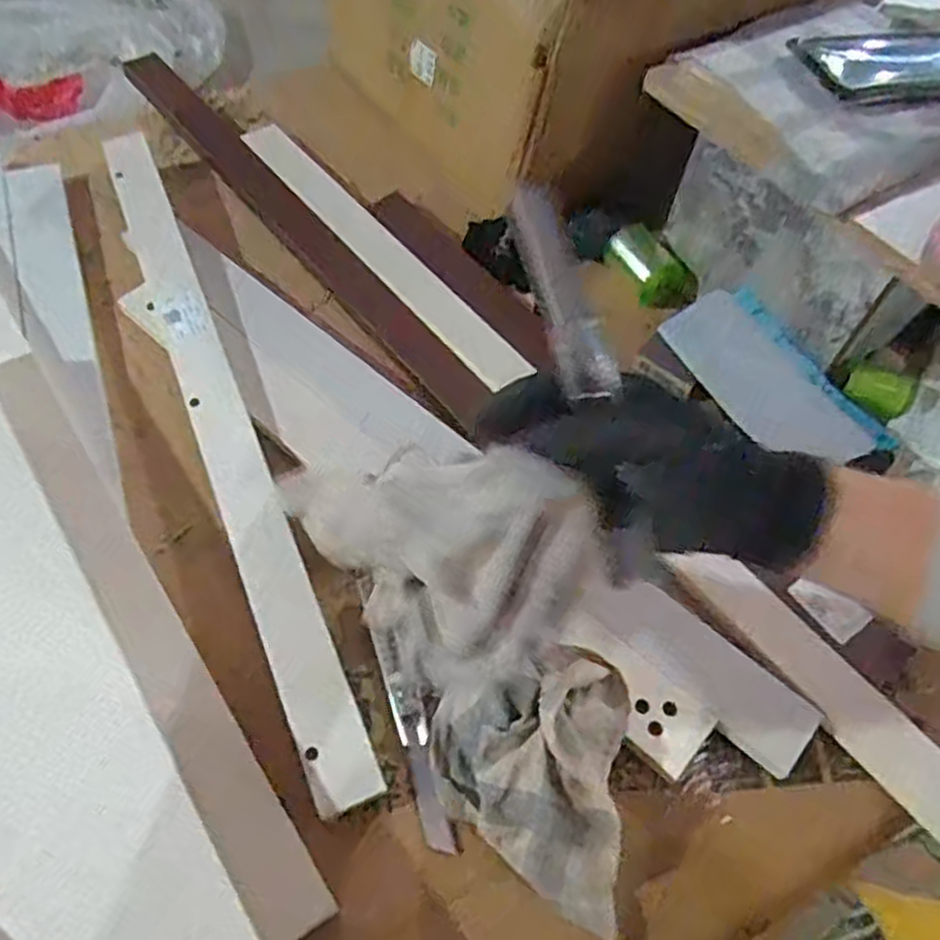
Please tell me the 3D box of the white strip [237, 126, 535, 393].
[{"bbox_3d":[-0.103,-0.252,0.849,0.050,0.021,0.471,-34,67,-22],"label":"white strip"}]

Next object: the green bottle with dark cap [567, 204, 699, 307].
[{"bbox_3d":[0.185,-0.240,0.865,0.061,0.048,0.163,-36,68,-23],"label":"green bottle with dark cap"}]

